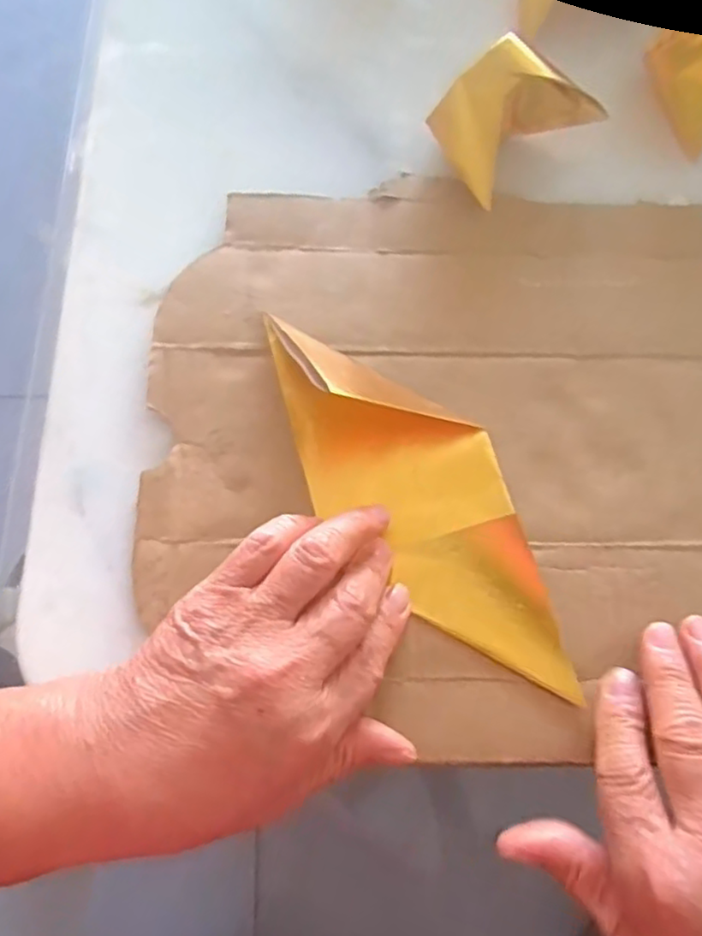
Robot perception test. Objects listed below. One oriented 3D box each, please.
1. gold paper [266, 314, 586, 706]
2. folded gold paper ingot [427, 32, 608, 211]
[{"bbox_3d":[0.033,0.011,0.310,0.074,0.020,0.200,-36,76,-10],"label":"gold paper"},{"bbox_3d":[0.084,-0.185,0.350,0.084,0.049,0.056,-41,77,-13],"label":"folded gold paper ingot"}]

